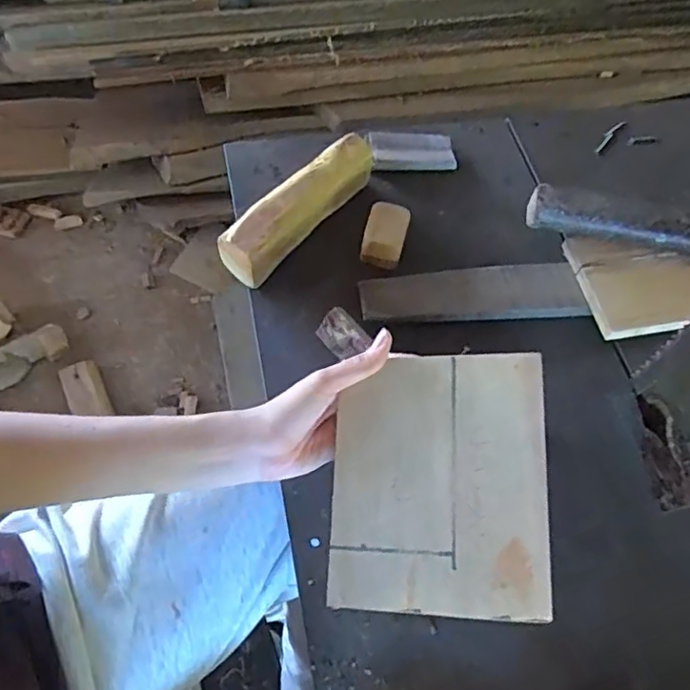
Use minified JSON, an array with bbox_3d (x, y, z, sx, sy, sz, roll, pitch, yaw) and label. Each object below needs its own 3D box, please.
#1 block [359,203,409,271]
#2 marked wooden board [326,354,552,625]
[{"bbox_3d":[0.037,-0.102,0.546,0.036,0.034,0.048,15,62,3],"label":"block"},{"bbox_3d":[0.065,0.092,0.400,0.143,0.006,0.171,1,74,6],"label":"marked wooden board"}]

